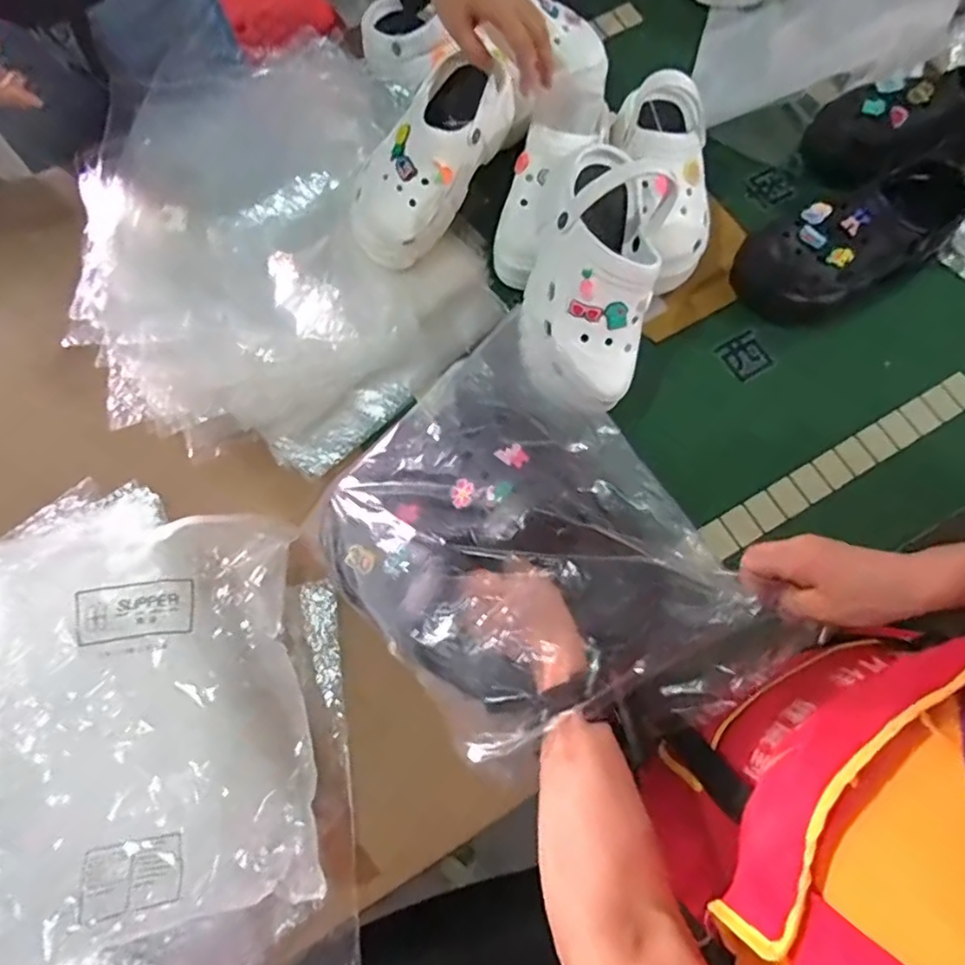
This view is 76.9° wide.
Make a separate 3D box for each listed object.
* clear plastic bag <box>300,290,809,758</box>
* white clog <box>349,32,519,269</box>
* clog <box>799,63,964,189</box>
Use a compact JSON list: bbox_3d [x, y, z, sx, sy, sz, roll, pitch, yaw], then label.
[{"bbox_3d":[0.054,0.046,0.511,0.306,0.119,0.374,-44,61,-13],"label":"clear plastic bag"},{"bbox_3d":[-0.056,-0.359,0.674,0.092,0.101,0.237,33,78,10],"label":"white clog"},{"bbox_3d":[0.522,-0.419,0.716,0.230,0.098,0.108,-9,75,-1],"label":"clog"}]

